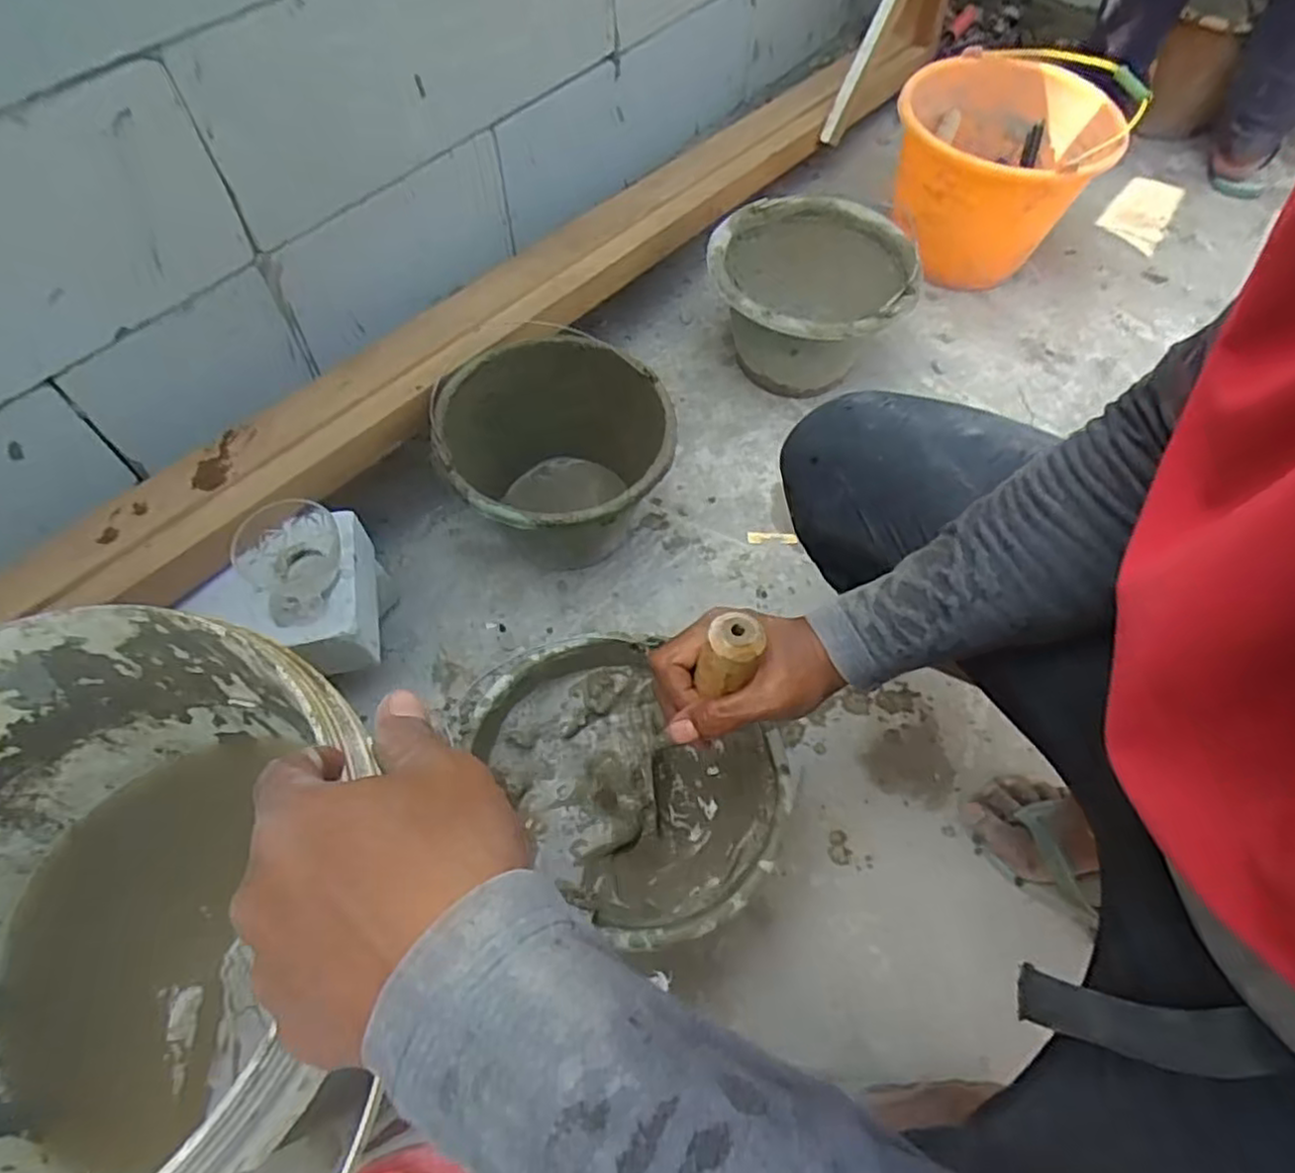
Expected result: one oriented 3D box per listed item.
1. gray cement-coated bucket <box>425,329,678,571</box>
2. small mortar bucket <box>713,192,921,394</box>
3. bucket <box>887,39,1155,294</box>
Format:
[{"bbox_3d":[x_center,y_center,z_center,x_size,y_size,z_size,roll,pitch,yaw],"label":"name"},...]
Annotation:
[{"bbox_3d":[-0.100,-0.132,0.823,0.241,0.183,0.251,0,60,-1],"label":"gray cement-coated bucket"},{"bbox_3d":[0.203,-0.355,0.963,0.245,0.178,0.245,0,60,-1],"label":"small mortar bucket"},{"bbox_3d":[0.504,-0.612,1.075,0.280,0.233,0.296,0,60,-1],"label":"bucket"}]

